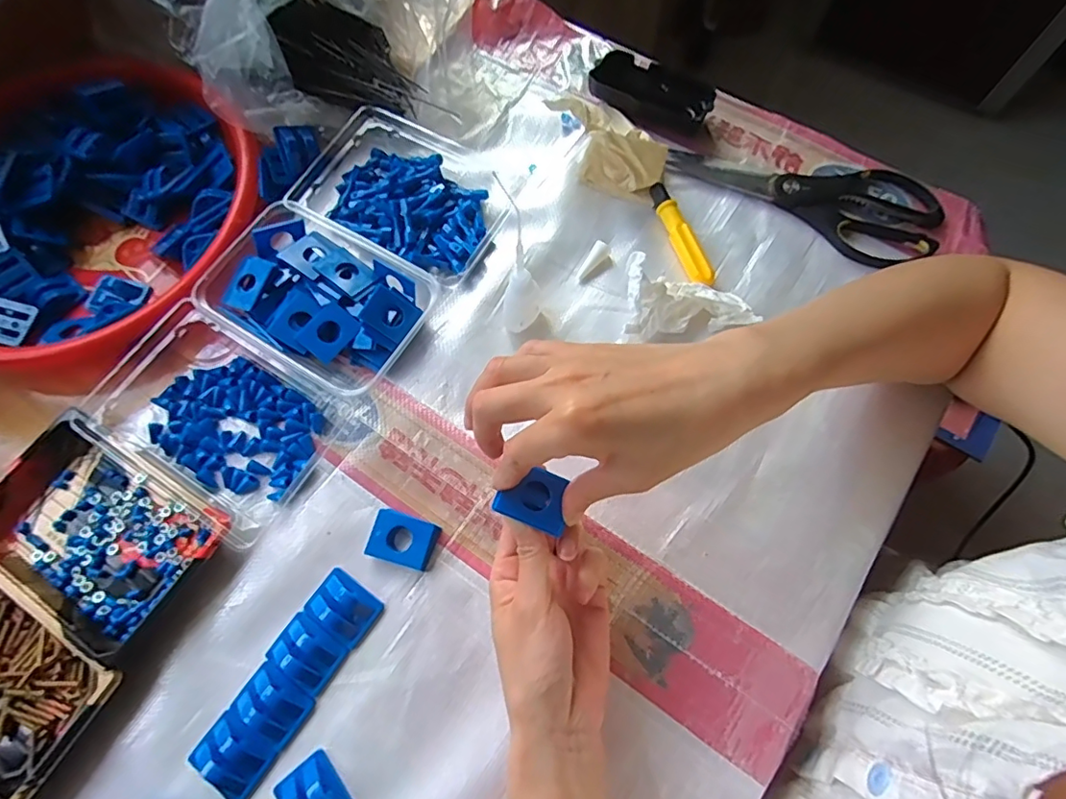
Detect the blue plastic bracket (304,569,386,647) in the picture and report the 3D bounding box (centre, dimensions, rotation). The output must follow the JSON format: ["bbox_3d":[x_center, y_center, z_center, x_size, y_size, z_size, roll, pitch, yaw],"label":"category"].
[{"bbox_3d":[-0.125,0.136,0.357,0.045,0.012,0.033,34,75,13],"label":"blue plastic bracket"}]

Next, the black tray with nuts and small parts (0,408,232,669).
[{"bbox_3d":[-0.298,0.087,0.368,0.159,0.027,0.107,30,74,11],"label":"black tray with nuts and small parts"}]

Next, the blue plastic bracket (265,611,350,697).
[{"bbox_3d":[-0.146,0.162,0.348,0.044,0.012,0.034,33,74,12],"label":"blue plastic bracket"}]

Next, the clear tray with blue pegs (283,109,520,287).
[{"bbox_3d":[-0.107,-0.181,0.457,0.172,0.030,0.135,25,73,10],"label":"clear tray with blue pegs"}]

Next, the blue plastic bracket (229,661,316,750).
[{"bbox_3d":[-0.163,0.189,0.338,0.043,0.013,0.035,33,74,12],"label":"blue plastic bracket"}]

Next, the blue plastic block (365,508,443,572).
[{"bbox_3d":[-0.089,0.096,0.375,0.044,0.011,0.033,16,71,7],"label":"blue plastic block"}]

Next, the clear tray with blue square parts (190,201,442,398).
[{"bbox_3d":[-0.163,-0.075,0.418,0.156,0.034,0.108,27,73,11],"label":"clear tray with blue square parts"}]

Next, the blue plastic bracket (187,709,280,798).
[{"bbox_3d":[-0.183,0.215,0.328,0.045,0.013,0.038,33,74,12],"label":"blue plastic bracket"}]

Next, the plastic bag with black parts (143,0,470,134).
[{"bbox_3d":[-0.180,-0.319,0.461,0.256,0.111,0.139,-15,71,-4],"label":"plastic bag with black parts"}]

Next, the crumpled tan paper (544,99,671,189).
[{"bbox_3d":[0.066,-0.219,0.455,0.066,0.049,0.109,-39,74,-12],"label":"crumpled tan paper"}]

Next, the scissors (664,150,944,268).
[{"bbox_3d":[0.225,-0.179,0.455,0.216,0.010,0.092,28,73,11],"label":"scissors"}]

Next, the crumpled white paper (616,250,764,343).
[{"bbox_3d":[0.117,-0.070,0.405,0.096,0.043,0.060,6,71,4],"label":"crumpled white paper"}]

